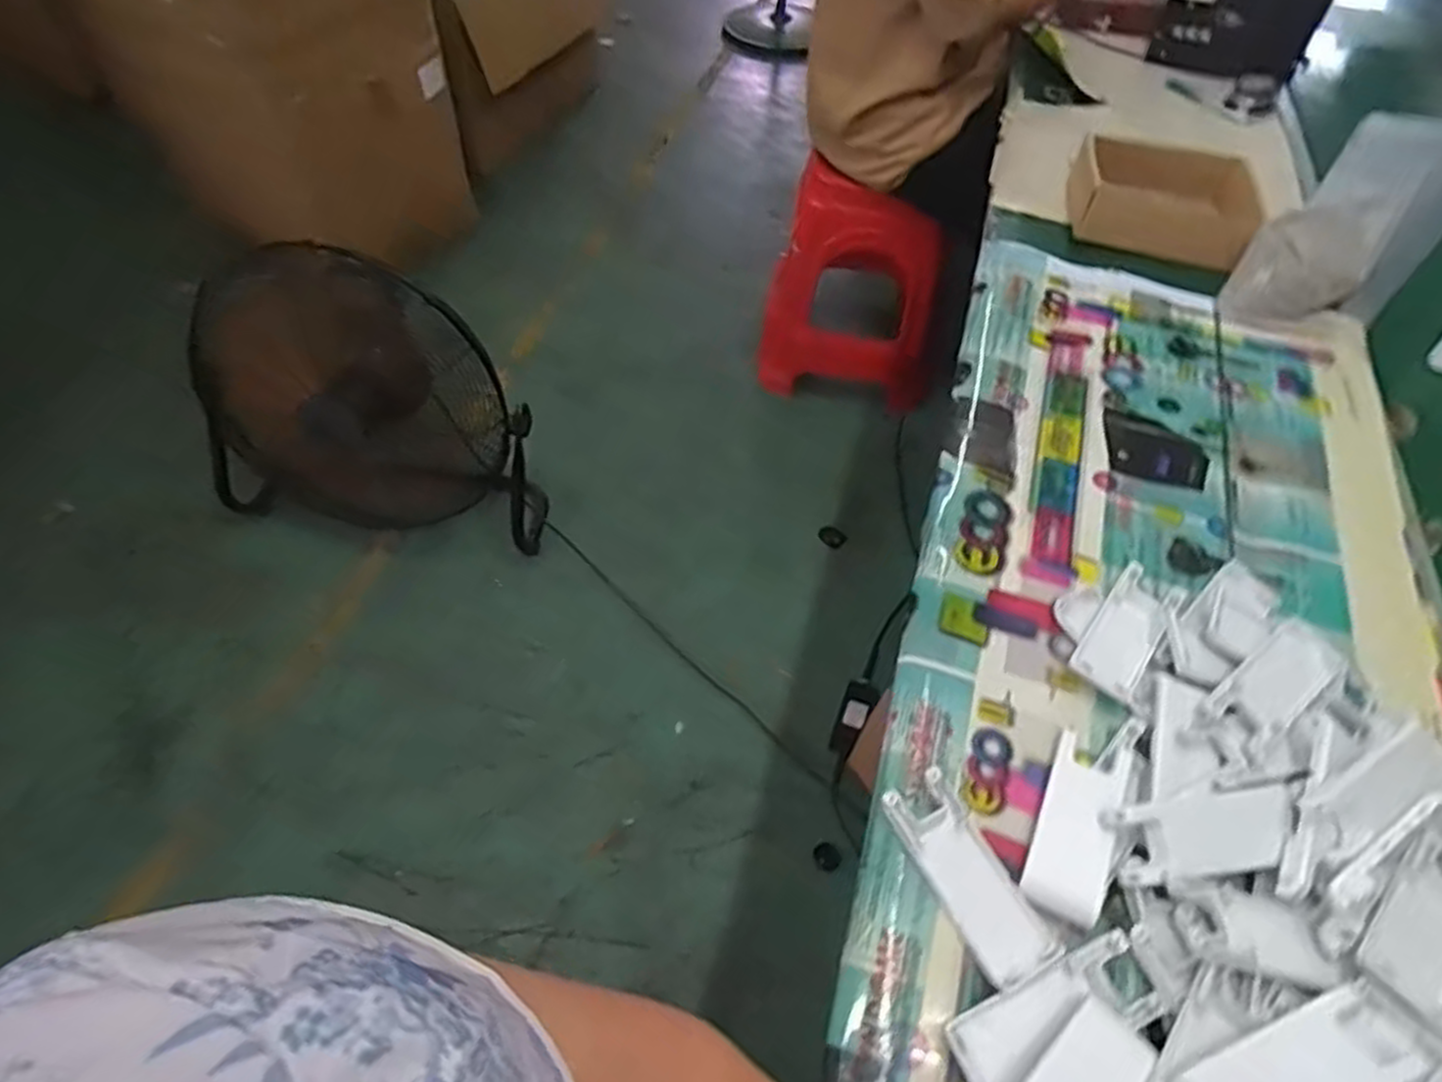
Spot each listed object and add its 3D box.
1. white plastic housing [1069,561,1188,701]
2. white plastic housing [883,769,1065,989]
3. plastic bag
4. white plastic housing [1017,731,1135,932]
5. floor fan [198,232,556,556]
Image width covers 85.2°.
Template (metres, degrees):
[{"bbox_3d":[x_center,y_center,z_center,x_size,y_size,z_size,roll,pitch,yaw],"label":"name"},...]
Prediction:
[{"bbox_3d":[0.260,0.058,0.502,0.039,0.022,0.108,34,60,21],"label":"white plastic housing"},{"bbox_3d":[0.130,0.174,0.411,0.041,0.013,0.102,-24,58,-18],"label":"white plastic housing"},{"bbox_3d":[0.512,-0.242,0.694,0.090,0.093,0.057,36,60,22],"label":"plastic bag"},{"bbox_3d":[0.194,0.154,0.426,0.040,0.017,0.098,24,57,15],"label":"white plastic housing"},{"bbox_3d":[-0.602,-0.228,1.362,0.570,0.465,0.233,8,54,4],"label":"floor fan"}]

